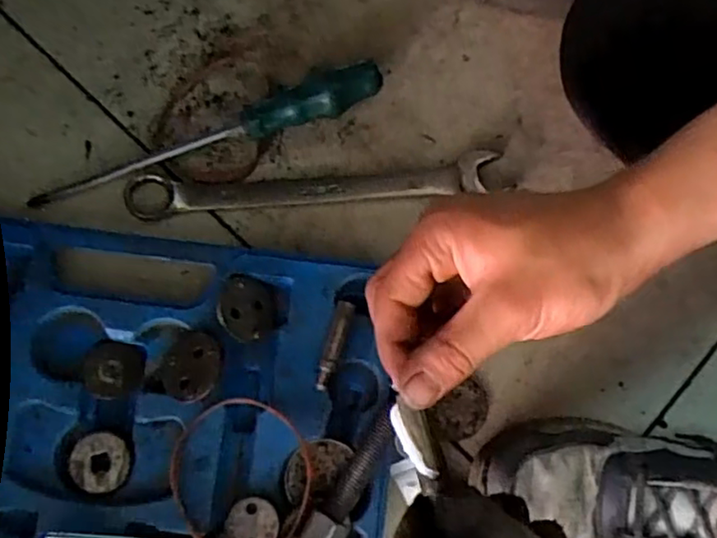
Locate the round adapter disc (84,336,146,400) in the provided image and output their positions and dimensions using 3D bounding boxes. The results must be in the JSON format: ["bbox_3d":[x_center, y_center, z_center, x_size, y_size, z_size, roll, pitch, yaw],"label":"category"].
[{"bbox_3d":[-0.151,0.061,0.400,0.034,0.009,0.035,0,76,-2],"label":"round adapter disc"}]

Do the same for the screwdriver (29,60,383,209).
[{"bbox_3d":[-0.100,-0.090,0.437,0.241,0.033,0.026,-19,78,-6],"label":"screwdriver"}]

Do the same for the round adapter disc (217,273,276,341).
[{"bbox_3d":[-0.069,0.025,0.406,0.038,0.010,0.039,14,62,-29],"label":"round adapter disc"}]

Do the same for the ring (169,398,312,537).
[{"bbox_3d":[-0.067,0.119,0.373,0.081,0.012,0.089,-1,74,3],"label":"ring"}]

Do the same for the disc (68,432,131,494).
[{"bbox_3d":[-0.153,0.114,0.385,0.034,0.004,0.033,0,76,-2],"label":"disc"}]

